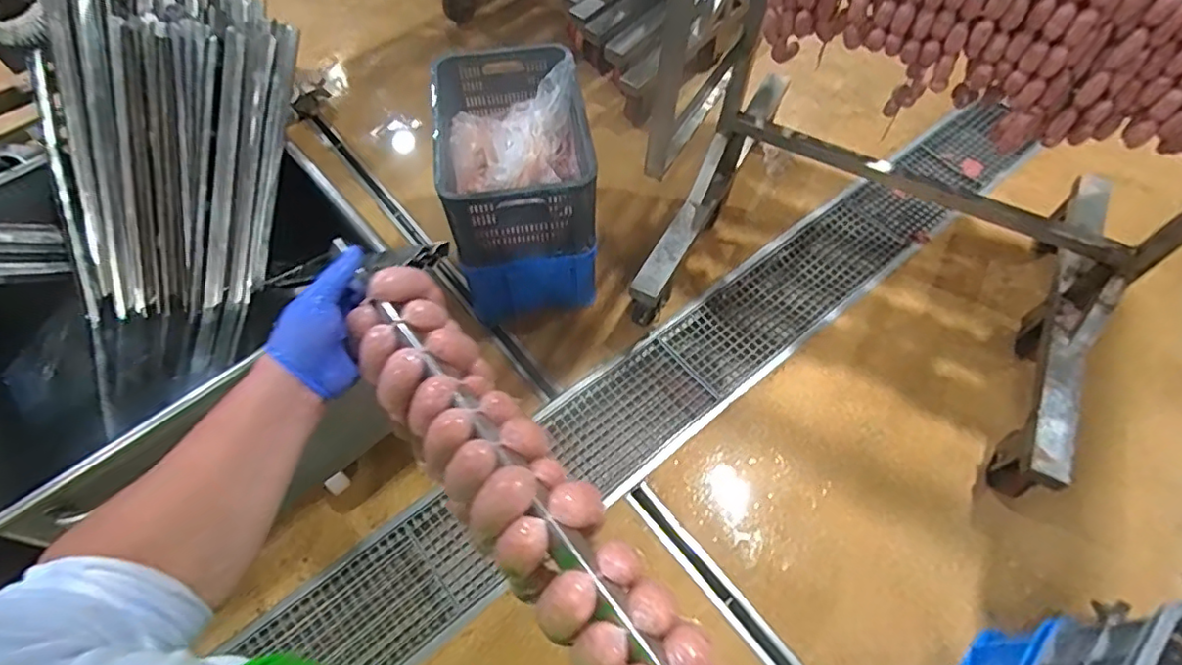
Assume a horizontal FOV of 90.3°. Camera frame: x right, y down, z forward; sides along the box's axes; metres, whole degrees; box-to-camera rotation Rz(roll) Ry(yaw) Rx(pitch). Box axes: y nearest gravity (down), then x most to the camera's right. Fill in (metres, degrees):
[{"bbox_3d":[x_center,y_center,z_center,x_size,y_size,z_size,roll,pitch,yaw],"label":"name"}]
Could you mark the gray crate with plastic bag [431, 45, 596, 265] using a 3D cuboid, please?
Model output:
[{"bbox_3d":[-0.200,-0.481,1.522,0.361,0.220,0.553,-9,60,-5],"label":"gray crate with plastic bag"}]

